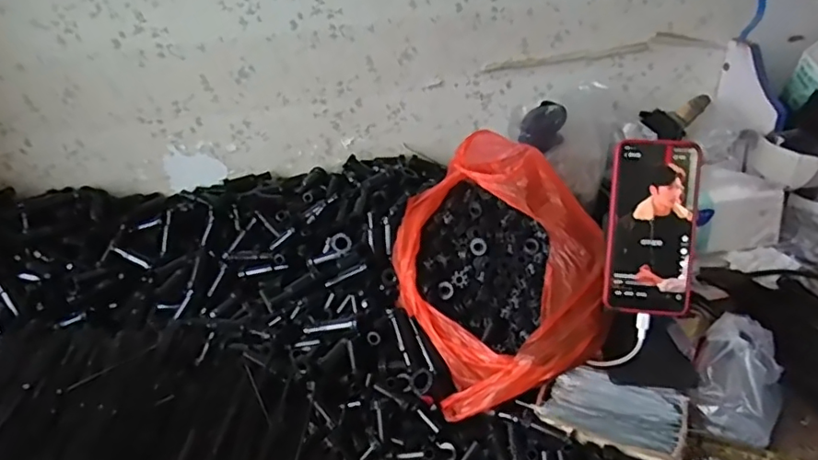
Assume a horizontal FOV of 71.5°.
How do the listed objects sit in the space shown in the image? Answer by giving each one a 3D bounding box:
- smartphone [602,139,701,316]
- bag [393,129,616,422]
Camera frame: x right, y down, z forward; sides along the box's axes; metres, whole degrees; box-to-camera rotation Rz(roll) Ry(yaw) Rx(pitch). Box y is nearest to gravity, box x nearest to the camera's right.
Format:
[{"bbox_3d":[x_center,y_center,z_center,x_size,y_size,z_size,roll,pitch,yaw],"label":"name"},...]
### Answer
[{"bbox_3d":[0.230,-0.003,0.538,0.077,0.160,0.010,3,3,7],"label":"smartphone"},{"bbox_3d":[0.093,0.035,0.598,0.203,0.181,0.246,-7,28,-1],"label":"bag"}]

